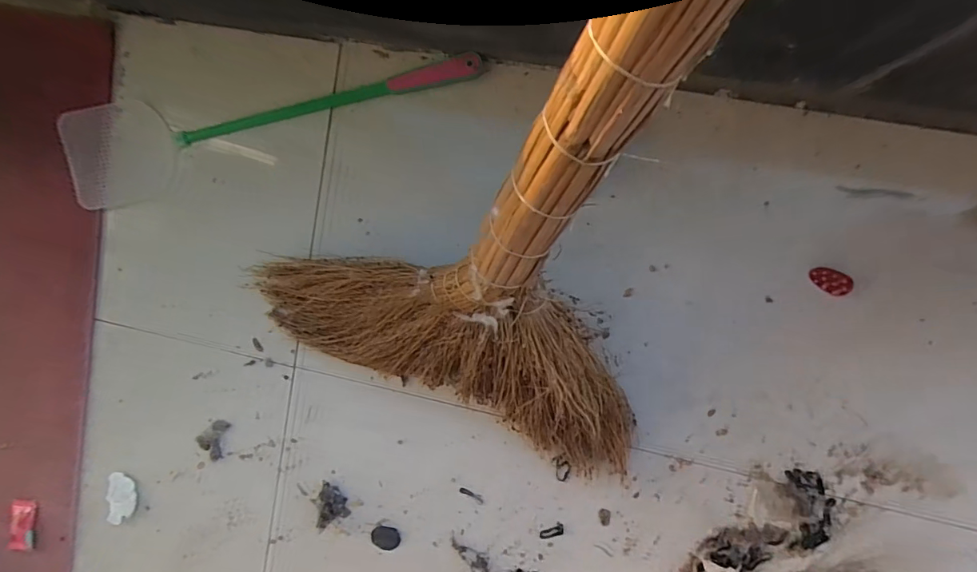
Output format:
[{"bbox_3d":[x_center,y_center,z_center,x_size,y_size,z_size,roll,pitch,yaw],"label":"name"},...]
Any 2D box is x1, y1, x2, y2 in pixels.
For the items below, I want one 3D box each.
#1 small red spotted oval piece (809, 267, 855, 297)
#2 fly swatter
[{"bbox_3d":[0.327,-0.005,0.466,0.035,0.019,0.020,38,98,3],"label":"small red spotted oval piece"},{"bbox_3d":[-0.248,-0.184,0.531,0.490,0.023,0.106,-10,93,8],"label":"fly swatter"}]

